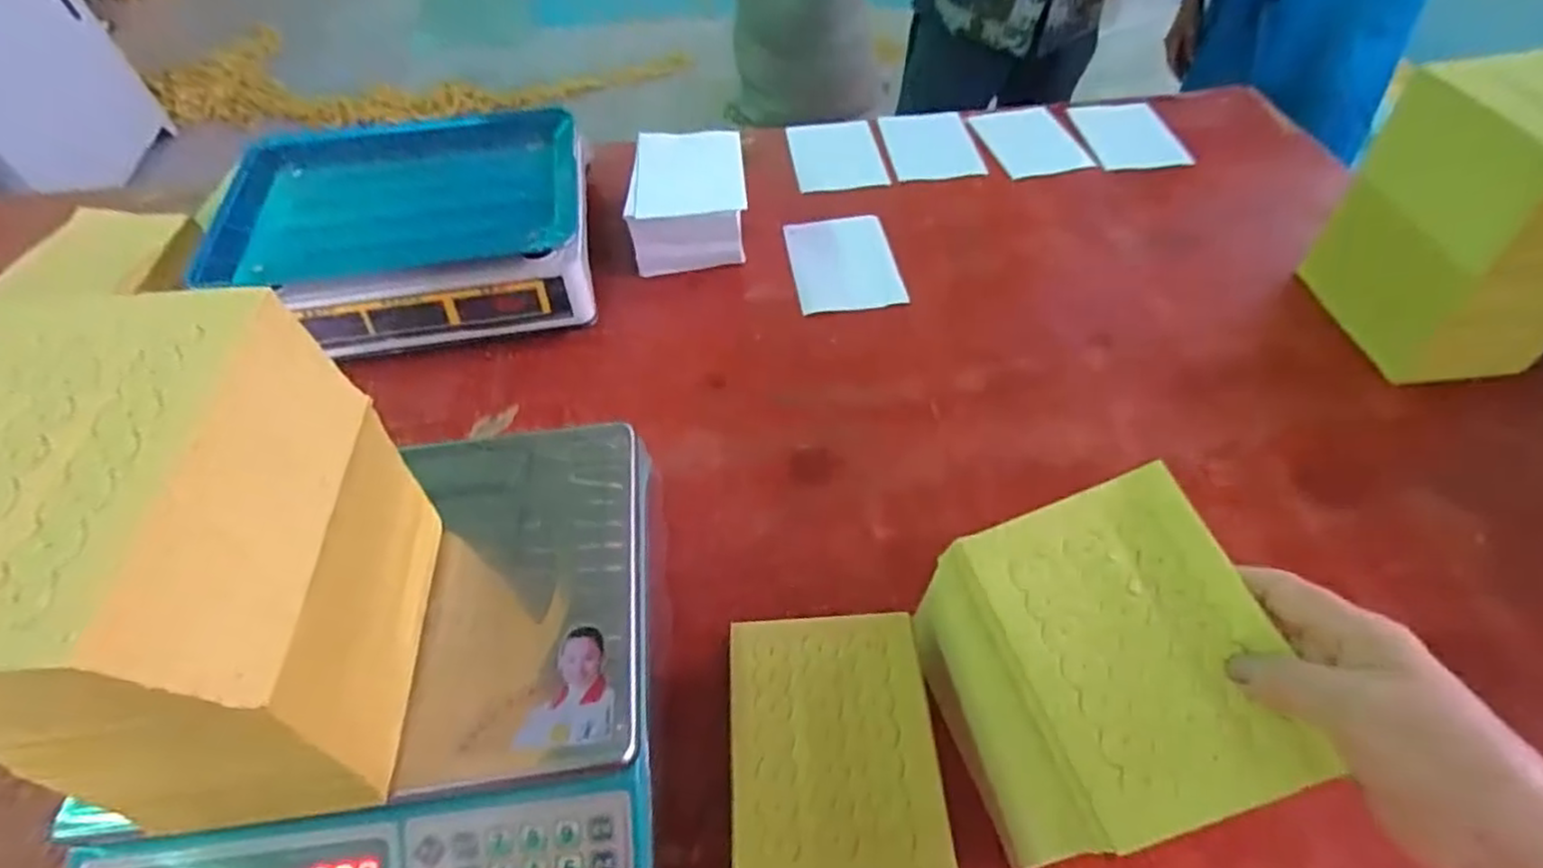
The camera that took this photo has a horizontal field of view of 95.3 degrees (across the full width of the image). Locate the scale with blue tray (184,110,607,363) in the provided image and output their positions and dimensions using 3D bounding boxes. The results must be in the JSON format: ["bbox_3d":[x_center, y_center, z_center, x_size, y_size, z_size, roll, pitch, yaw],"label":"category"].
[{"bbox_3d":[-0.350,-0.203,0.714,0.343,0.109,0.260,-13,55,-8],"label":"scale with blue tray"}]

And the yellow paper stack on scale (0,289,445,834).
[{"bbox_3d":[-0.256,0.065,0.319,0.124,0.191,0.179,-4,54,-1],"label":"yellow paper stack on scale"}]

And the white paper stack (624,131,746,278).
[{"bbox_3d":[-0.086,-0.253,0.765,0.117,0.083,0.153,-2,54,0],"label":"white paper stack"}]

